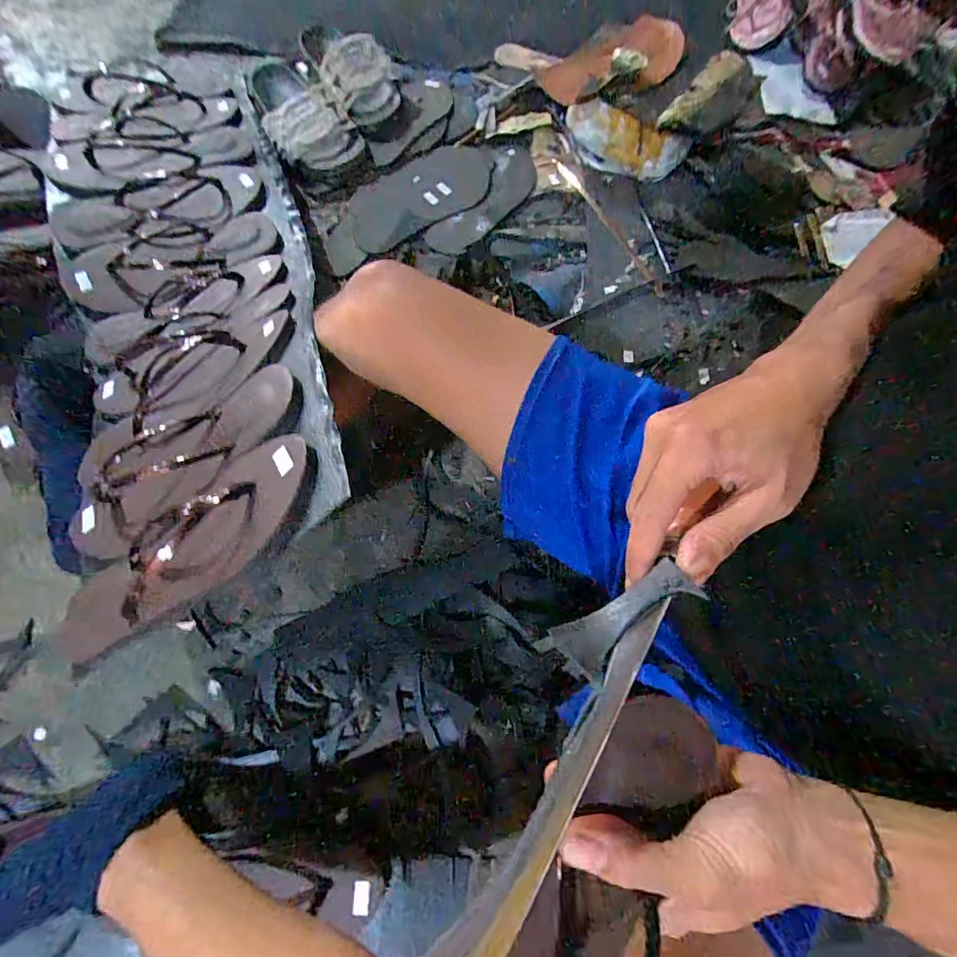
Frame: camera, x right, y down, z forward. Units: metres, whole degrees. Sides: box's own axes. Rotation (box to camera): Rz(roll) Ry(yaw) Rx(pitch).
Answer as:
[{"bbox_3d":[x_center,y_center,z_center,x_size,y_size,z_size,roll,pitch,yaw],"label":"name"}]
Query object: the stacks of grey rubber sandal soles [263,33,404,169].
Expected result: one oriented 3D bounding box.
[{"bbox_3d":[-0.212,-0.560,0.722,0.121,0.084,0.224,28,71,5],"label":"stacks of grey rubber sandal soles"}]

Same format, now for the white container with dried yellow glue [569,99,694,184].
[{"bbox_3d":[0.220,-0.530,0.744,0.196,0.064,0.068,31,72,6],"label":"white container with dried yellow glue"}]

